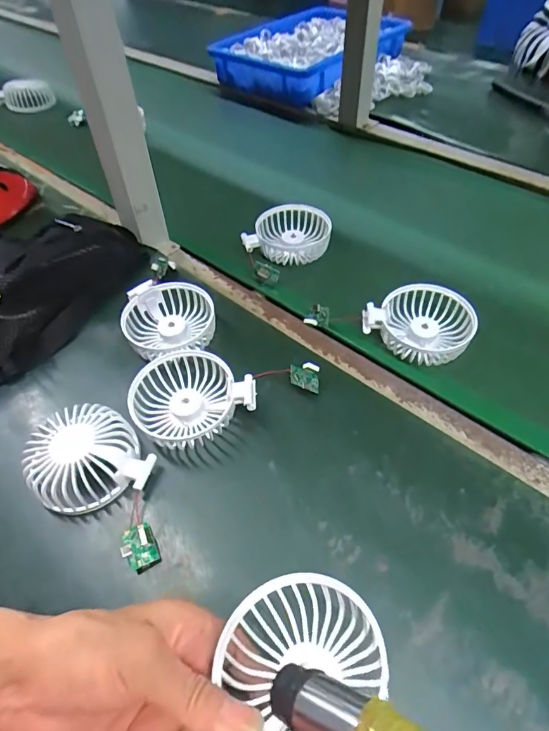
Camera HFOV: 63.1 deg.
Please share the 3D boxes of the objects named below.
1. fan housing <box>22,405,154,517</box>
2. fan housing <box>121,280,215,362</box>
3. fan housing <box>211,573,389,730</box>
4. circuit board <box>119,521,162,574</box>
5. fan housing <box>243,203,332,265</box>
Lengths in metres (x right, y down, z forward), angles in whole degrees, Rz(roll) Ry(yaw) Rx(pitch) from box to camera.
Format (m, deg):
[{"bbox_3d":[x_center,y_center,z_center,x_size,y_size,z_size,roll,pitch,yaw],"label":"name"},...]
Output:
[{"bbox_3d":[-0.151,0.072,0.365,0.087,0.038,0.080,-2,52,2],"label":"fan housing"},{"bbox_3d":[-0.107,-0.042,0.458,0.091,0.035,0.097,-3,52,1],"label":"fan housing"},{"bbox_3d":[0.006,0.163,0.241,0.102,0.034,0.078,-32,57,-20],"label":"fan housing"},{"bbox_3d":[-0.099,0.134,0.330,0.024,0.016,0.032,-26,55,-17],"label":"circuit board"},{"bbox_3d":[0.018,-0.164,0.550,0.098,0.030,0.087,6,52,8],"label":"fan housing"}]

